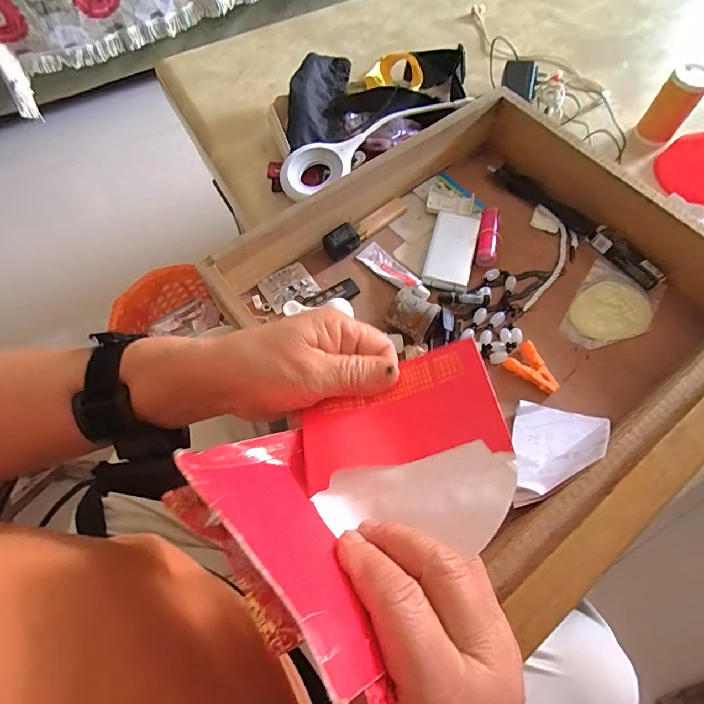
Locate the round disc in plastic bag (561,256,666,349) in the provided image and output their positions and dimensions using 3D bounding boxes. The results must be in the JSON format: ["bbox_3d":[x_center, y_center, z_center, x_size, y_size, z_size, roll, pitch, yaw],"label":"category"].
[{"bbox_3d":[0.289,-0.046,0.482,0.080,0.004,0.119,34,70,14],"label":"round disc in plastic bag"}]

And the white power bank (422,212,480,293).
[{"bbox_3d":[0.116,-0.120,0.505,0.053,0.010,0.108,13,66,6],"label":"white power bank"}]

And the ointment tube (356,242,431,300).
[{"bbox_3d":[0.050,-0.092,0.497,0.029,0.020,0.099,-41,72,-16],"label":"ointment tube"}]

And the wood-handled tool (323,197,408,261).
[{"bbox_3d":[0.020,-0.155,0.521,0.123,0.028,0.025,-38,71,-15],"label":"wood-handled tool"}]

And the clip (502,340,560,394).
[{"bbox_3d":[0.185,0.020,0.441,0.035,0.013,0.054,-39,71,-16],"label":"clip"}]

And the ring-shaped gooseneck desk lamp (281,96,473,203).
[{"bbox_3d":[0.028,-0.278,0.567,0.278,0.020,0.059,-32,70,-14],"label":"ring-shaped gooseneck desk lamp"}]

